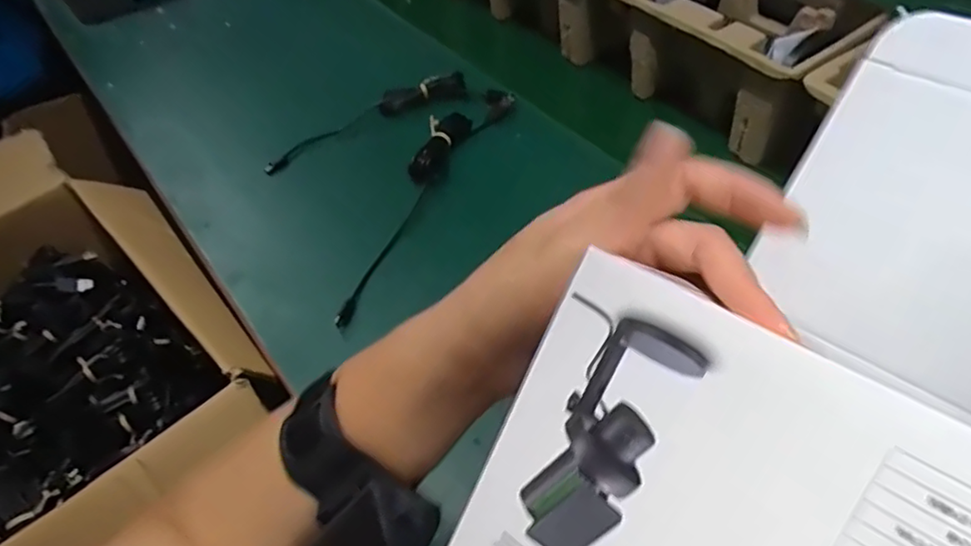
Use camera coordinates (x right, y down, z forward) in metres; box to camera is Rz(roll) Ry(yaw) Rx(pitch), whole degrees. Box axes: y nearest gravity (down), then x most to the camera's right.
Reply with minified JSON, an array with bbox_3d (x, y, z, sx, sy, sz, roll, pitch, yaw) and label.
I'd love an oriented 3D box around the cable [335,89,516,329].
[{"bbox_3d":[-0.058,-0.075,0.561,0.047,0.031,0.303,18,54,21],"label":"cable"}]

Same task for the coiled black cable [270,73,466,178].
[{"bbox_3d":[-0.121,-0.156,0.634,0.212,0.031,0.044,-24,51,-14],"label":"coiled black cable"}]

